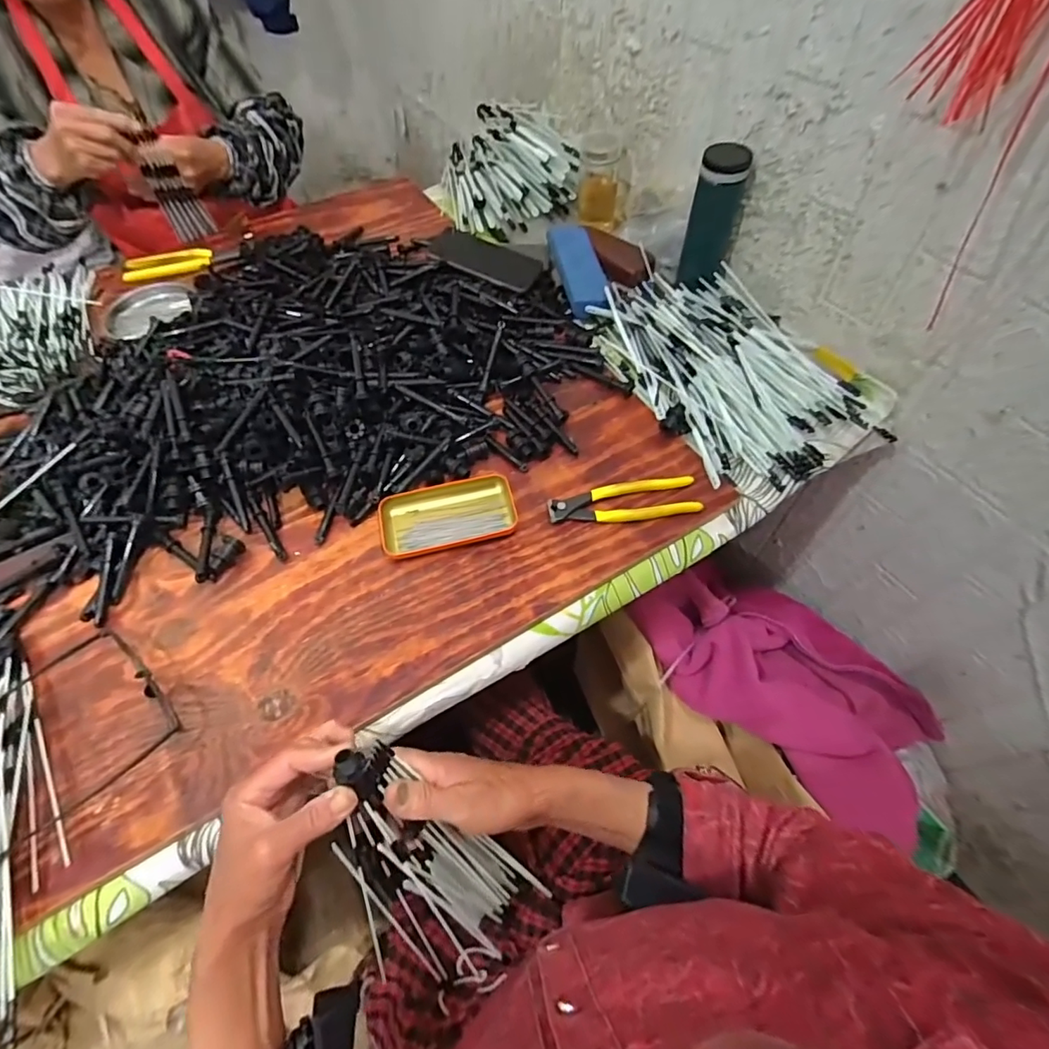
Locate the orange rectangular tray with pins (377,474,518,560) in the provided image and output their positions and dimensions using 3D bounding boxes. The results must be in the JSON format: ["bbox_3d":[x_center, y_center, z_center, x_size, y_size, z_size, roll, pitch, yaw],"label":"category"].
[{"bbox_3d":[-0.083,-0.011,0.565,0.141,0.018,0.076,-15,58,-4],"label":"orange rectangular tray with pins"}]

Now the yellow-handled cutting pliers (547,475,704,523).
[{"bbox_3d":[0.108,-0.027,0.572,0.161,0.015,0.049,-6,58,2],"label":"yellow-handled cutting pliers"}]

